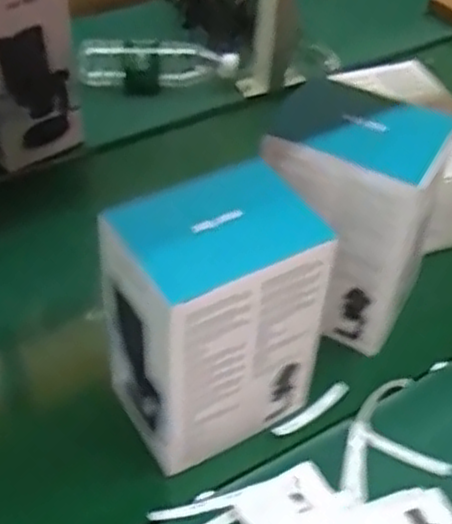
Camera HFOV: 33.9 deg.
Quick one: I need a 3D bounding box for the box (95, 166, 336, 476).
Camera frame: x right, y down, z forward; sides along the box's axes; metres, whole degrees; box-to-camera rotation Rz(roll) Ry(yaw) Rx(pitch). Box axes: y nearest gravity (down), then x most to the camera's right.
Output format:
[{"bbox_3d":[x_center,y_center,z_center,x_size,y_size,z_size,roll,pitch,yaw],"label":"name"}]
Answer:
[{"bbox_3d":[-0.010,0.059,0.648,0.154,0.254,0.106,-22,49,-25],"label":"box"}]

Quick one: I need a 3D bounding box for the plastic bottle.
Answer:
[{"bbox_3d":[-0.102,-0.295,1.100,0.235,0.066,0.072,2,43,-2],"label":"plastic bottle"}]

